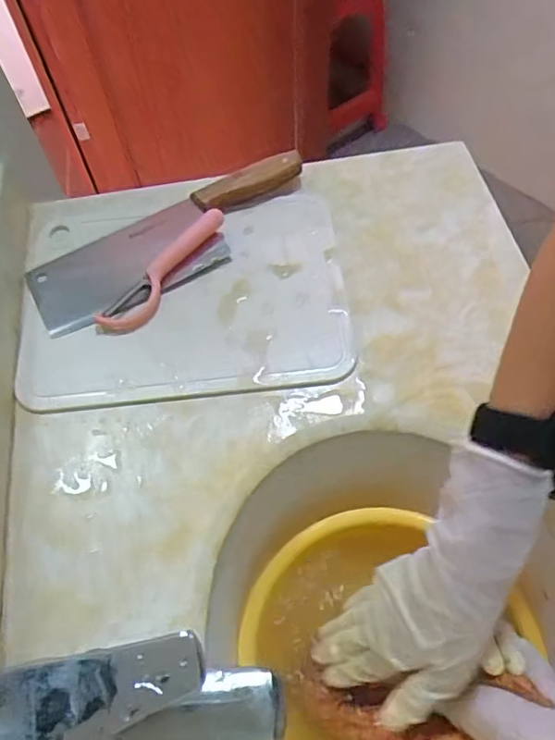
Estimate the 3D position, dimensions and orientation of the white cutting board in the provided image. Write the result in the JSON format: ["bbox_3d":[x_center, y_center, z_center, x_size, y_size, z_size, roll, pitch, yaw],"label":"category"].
[{"bbox_3d":[-0.090,-0.088,0.519,0.292,0.013,0.253,-6,61,-1],"label":"white cutting board"}]

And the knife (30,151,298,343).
[{"bbox_3d":[-0.094,-0.126,0.527,0.289,0.026,0.089,-27,63,-12],"label":"knife"}]

